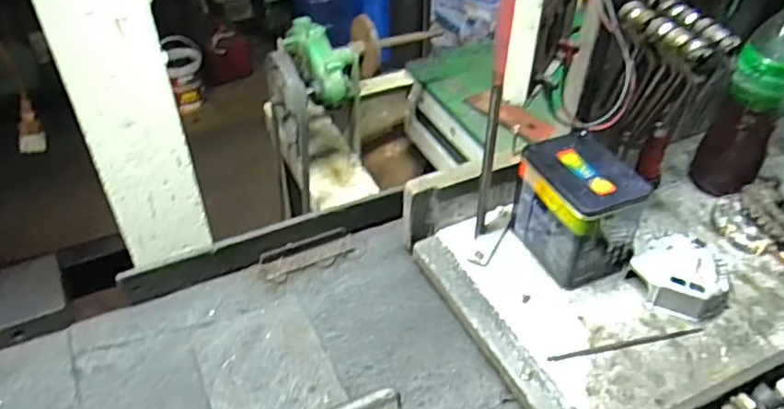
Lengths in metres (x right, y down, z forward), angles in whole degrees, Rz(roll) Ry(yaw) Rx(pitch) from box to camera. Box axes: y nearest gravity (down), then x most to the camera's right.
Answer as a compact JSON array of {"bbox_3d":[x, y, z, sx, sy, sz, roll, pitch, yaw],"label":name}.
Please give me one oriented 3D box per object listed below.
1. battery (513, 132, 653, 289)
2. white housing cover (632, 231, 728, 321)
[{"bbox_3d":[0.213,0.007,0.719,0.097,0.129,0.127,-18,45,-20],"label":"battery"},{"bbox_3d":[0.333,0.080,0.710,0.112,0.037,0.101,-25,48,-26],"label":"white housing cover"}]

